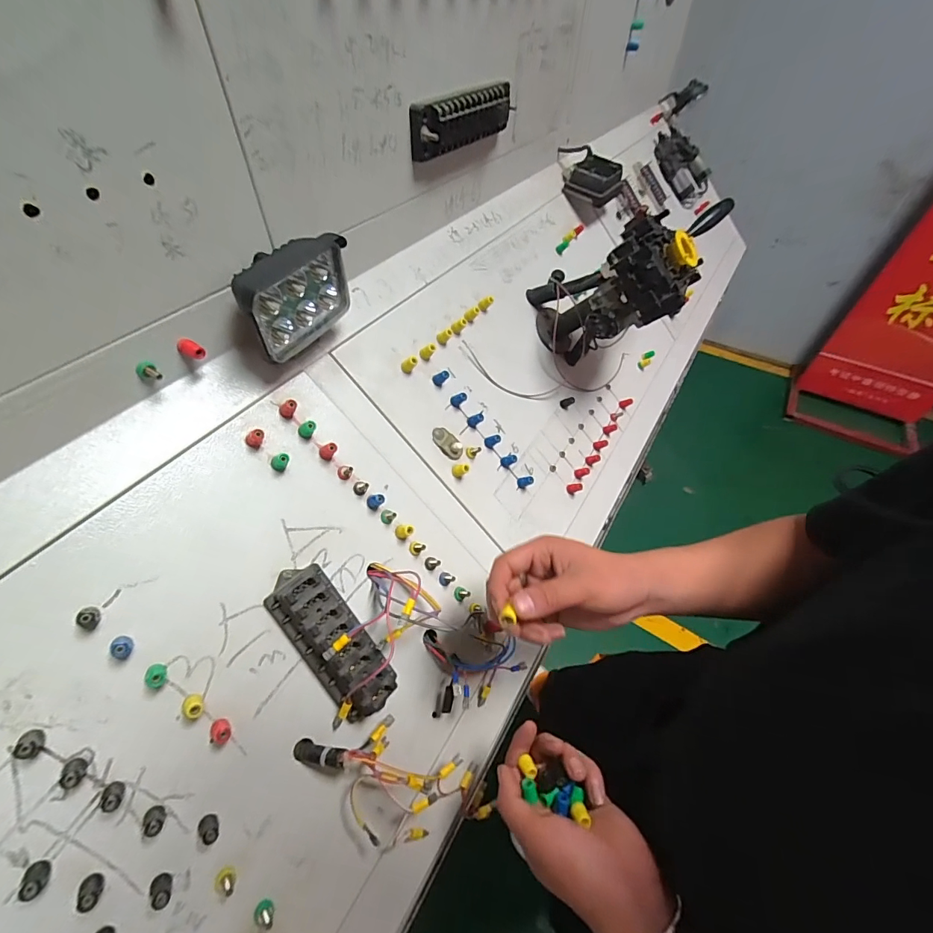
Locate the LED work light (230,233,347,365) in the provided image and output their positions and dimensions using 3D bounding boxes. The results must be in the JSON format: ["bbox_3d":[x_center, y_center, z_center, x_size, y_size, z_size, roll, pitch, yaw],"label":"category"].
[{"bbox_3d":[-0.154,-0.148,0.385,0.045,0.074,0.108,23,53,18],"label":"LED work light"}]

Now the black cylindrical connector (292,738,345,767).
[{"bbox_3d":[-0.120,0.234,0.355,0.043,0.010,0.015,9,50,6],"label":"black cylindrical connector"}]

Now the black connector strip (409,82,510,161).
[{"bbox_3d":[0.001,-0.413,0.518,0.033,0.047,0.196,24,53,18],"label":"black connector strip"}]

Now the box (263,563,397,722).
[{"bbox_3d":[-0.111,0.150,0.374,0.057,0.040,0.144,-38,98,-29],"label":"box"}]

